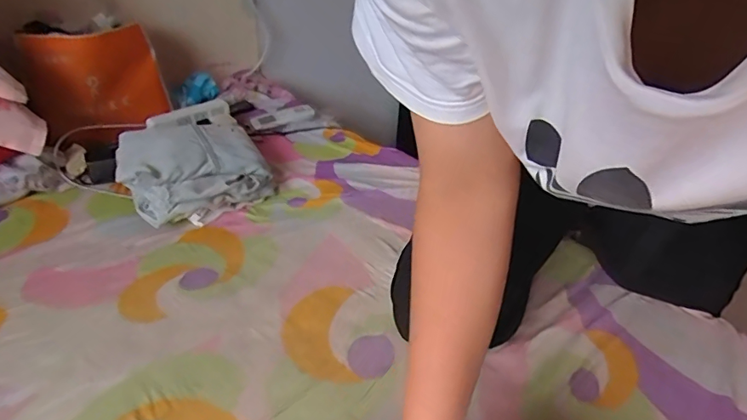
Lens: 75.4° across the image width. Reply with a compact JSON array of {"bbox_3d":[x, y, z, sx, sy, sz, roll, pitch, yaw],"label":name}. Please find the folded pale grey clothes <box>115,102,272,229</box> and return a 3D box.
[{"bbox_3d":[-0.372,-0.107,0.989,0.267,0.109,0.371,-18,39,-26],"label":"folded pale grey clothes"}]

